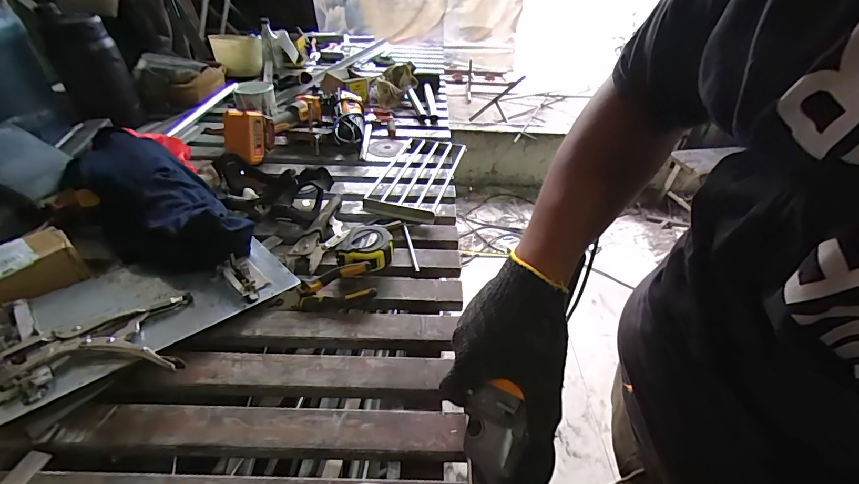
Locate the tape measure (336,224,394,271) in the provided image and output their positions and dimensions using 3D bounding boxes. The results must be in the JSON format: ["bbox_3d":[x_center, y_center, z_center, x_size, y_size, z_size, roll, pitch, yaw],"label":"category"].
[{"bbox_3d":[-0.105,0.013,0.674,0.090,0.048,0.084,6,39,2],"label":"tape measure"}]

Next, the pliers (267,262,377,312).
[{"bbox_3d":[-0.165,0.076,0.614,0.156,0.023,0.057,-14,69,-8],"label":"pliers"}]

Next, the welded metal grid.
[{"bbox_3d":[-0.023,-0.174,0.932,0.166,0.028,0.330,13,40,11],"label":"welded metal grid"}]

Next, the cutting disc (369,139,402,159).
[{"bbox_3d":[-0.114,-0.245,1.034,0.080,0.006,0.094,4,43,2],"label":"cutting disc"}]

